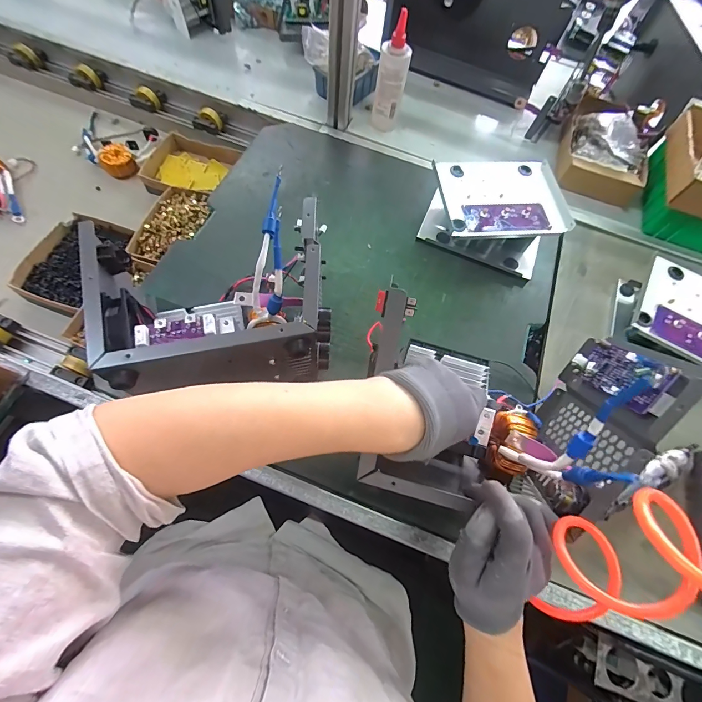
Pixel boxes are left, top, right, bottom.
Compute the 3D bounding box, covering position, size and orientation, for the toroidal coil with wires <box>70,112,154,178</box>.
[{"bbox_3d":[-0.496,-0.425,0.707,0.179,0.027,0.129,19,67,3],"label":"toroidal coil with wires"}]

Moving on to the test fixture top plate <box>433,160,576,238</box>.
[{"bbox_3d":[0.239,-0.249,0.552,0.202,0.020,0.150,-3,67,-6],"label":"test fixture top plate"}]

